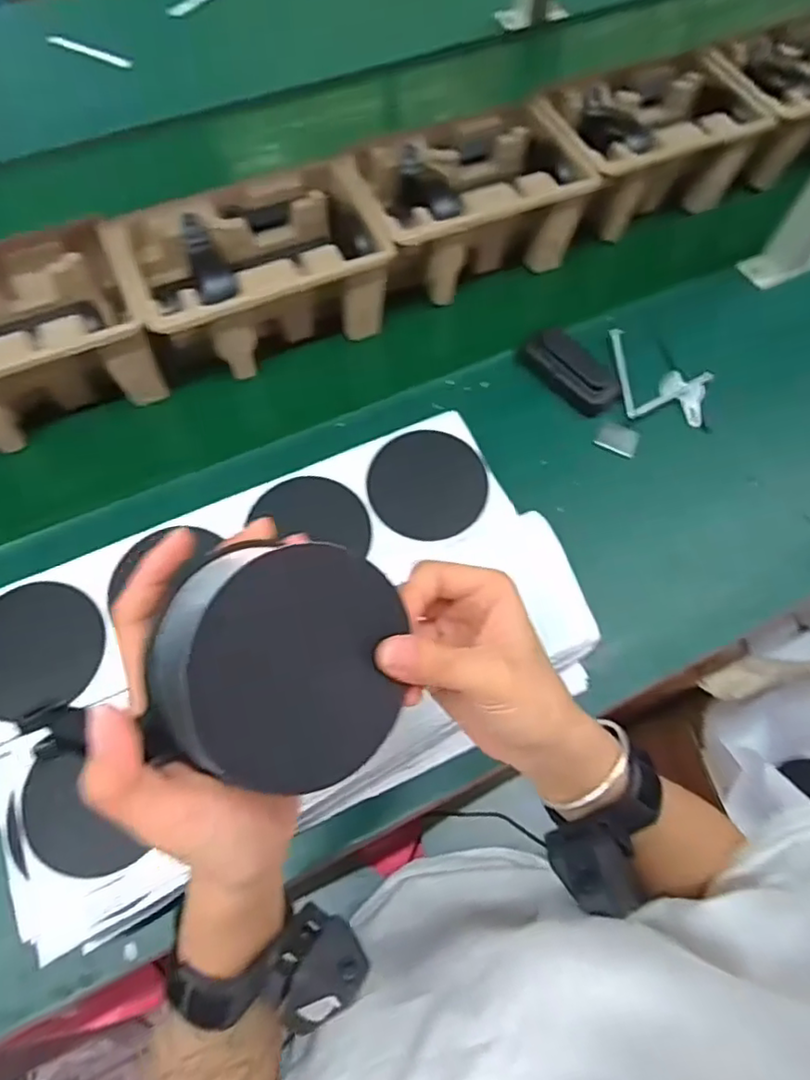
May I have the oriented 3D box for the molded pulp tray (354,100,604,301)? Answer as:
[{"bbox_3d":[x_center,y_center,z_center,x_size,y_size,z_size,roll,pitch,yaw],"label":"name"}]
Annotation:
[{"bbox_3d":[0.061,-0.347,0.640,0.225,0.099,0.142,-26,69,-13],"label":"molded pulp tray"}]

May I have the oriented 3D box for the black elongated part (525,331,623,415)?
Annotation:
[{"bbox_3d":[0.164,-0.167,0.599,0.042,0.022,0.099,-39,73,-18],"label":"black elongated part"}]

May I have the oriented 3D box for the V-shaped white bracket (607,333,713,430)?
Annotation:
[{"bbox_3d":[0.255,-0.162,0.615,0.093,0.026,0.089,9,65,2],"label":"V-shaped white bracket"}]

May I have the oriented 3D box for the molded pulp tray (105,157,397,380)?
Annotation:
[{"bbox_3d":[-0.142,-0.257,0.594,0.235,0.099,0.149,-22,68,-12],"label":"molded pulp tray"}]

